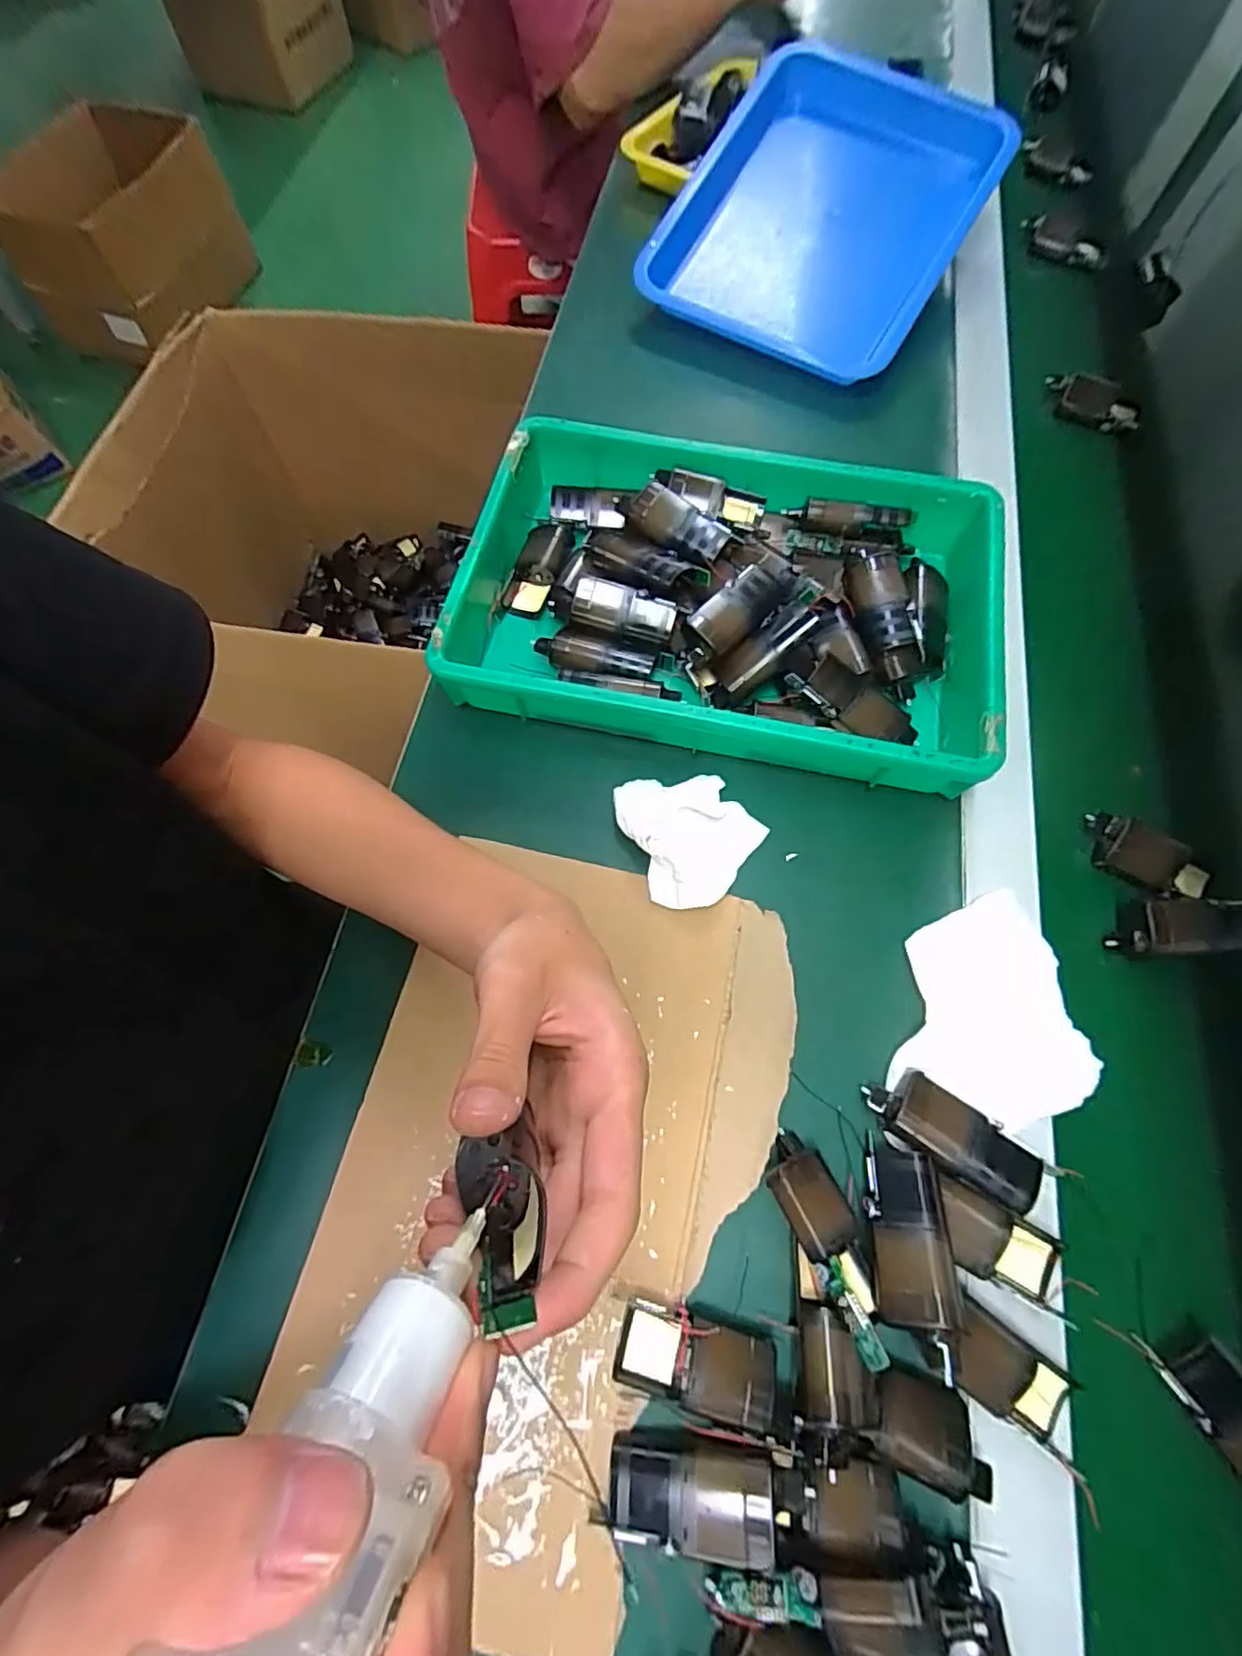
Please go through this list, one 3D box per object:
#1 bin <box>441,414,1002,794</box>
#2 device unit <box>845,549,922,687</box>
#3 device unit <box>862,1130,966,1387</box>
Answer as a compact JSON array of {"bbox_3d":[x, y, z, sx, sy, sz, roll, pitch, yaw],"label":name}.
[{"bbox_3d":[0.076,-0.166,0.450,0.366,0.058,0.238,11,70,5],"label":"bin"},{"bbox_3d":[0.189,-0.151,0.449,0.034,0.037,0.100,-9,70,-3],"label":"device unit"},{"bbox_3d":[0.146,0.209,0.312,0.034,0.021,0.092,6,45,3],"label":"device unit"}]

